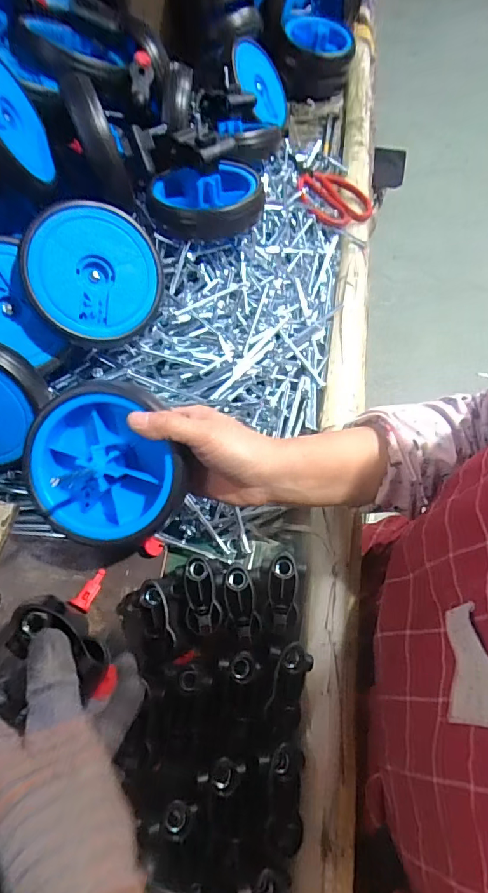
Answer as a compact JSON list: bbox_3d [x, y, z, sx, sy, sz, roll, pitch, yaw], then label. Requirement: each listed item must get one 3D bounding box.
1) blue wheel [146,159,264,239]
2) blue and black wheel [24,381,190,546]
[{"bbox_3d":[-0.045,-0.281,0.510,0.127,0.038,0.113,2,62,4],"label":"blue wheel"},{"bbox_3d":[-0.113,0.015,0.371,0.128,0.038,0.128,-14,94,7],"label":"blue and black wheel"}]

